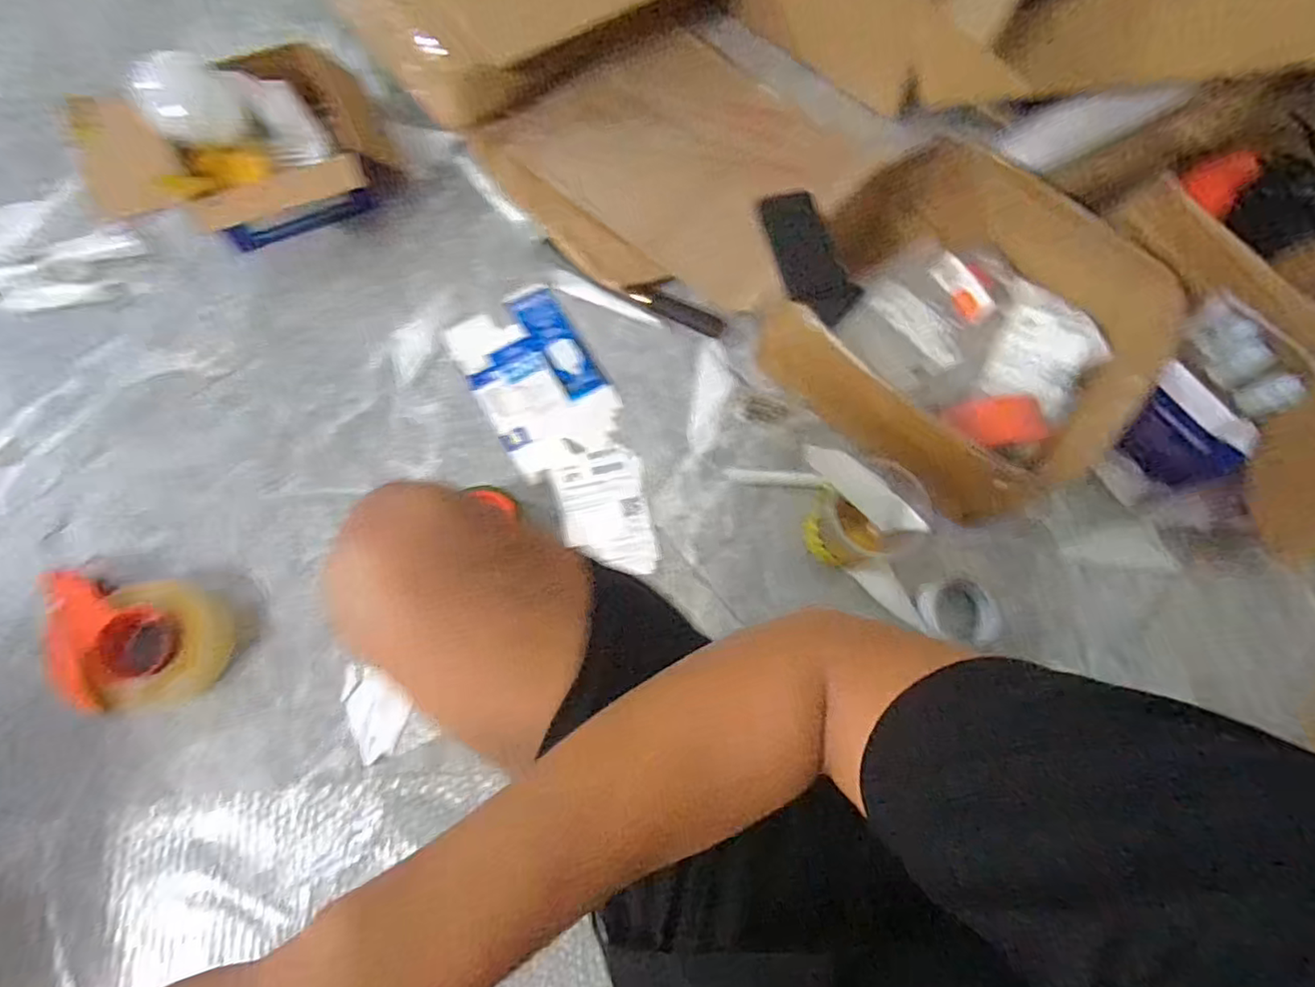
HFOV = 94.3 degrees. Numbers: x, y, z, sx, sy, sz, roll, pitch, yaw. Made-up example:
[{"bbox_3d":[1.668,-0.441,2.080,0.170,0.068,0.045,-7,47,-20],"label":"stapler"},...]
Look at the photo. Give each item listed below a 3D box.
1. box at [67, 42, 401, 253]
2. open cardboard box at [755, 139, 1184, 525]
[{"bbox_3d":[-0.560,-0.453,0.825,0.374,0.139,0.196,-26,76,-9],"label":"box"},{"bbox_3d":[0.382,-0.215,0.790,0.414,0.134,0.397,44,77,10],"label":"open cardboard box"}]

